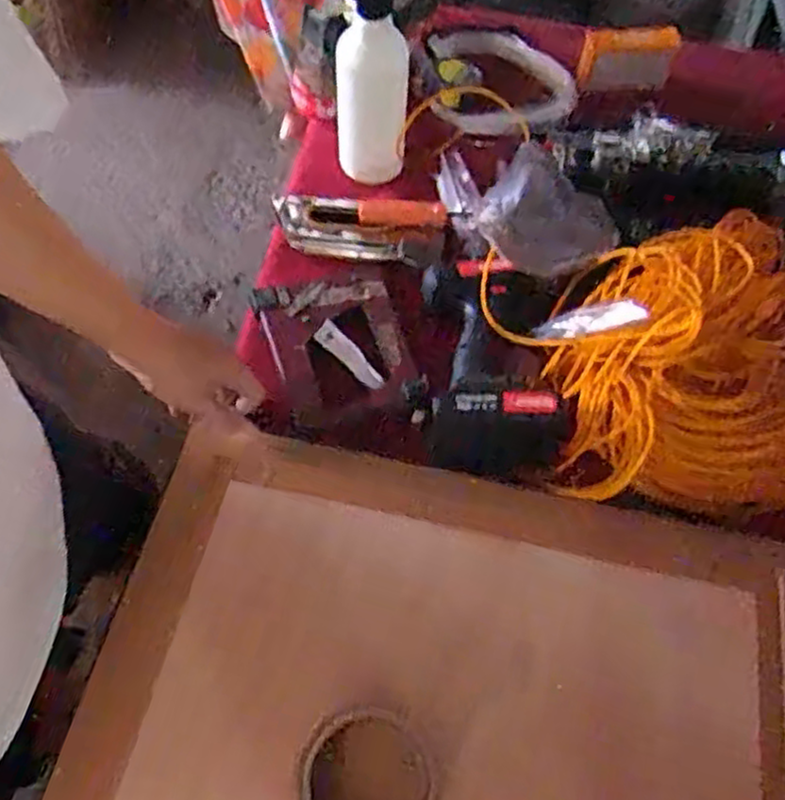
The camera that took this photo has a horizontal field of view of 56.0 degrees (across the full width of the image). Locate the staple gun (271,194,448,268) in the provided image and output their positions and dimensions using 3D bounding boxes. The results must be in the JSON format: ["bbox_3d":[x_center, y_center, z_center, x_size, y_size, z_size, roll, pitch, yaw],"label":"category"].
[{"bbox_3d":[-0.033,-0.173,0.738,0.165,0.032,0.067,14,62,6],"label":"staple gun"}]

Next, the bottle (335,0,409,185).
[{"bbox_3d":[-0.022,-0.294,0.742,0.066,0.182,0.052,-7,62,-6],"label":"bottle"}]

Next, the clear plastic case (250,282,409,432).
[{"bbox_3d":[-0.052,-0.054,0.683,0.117,0.017,0.161,-18,63,-11],"label":"clear plastic case"}]

